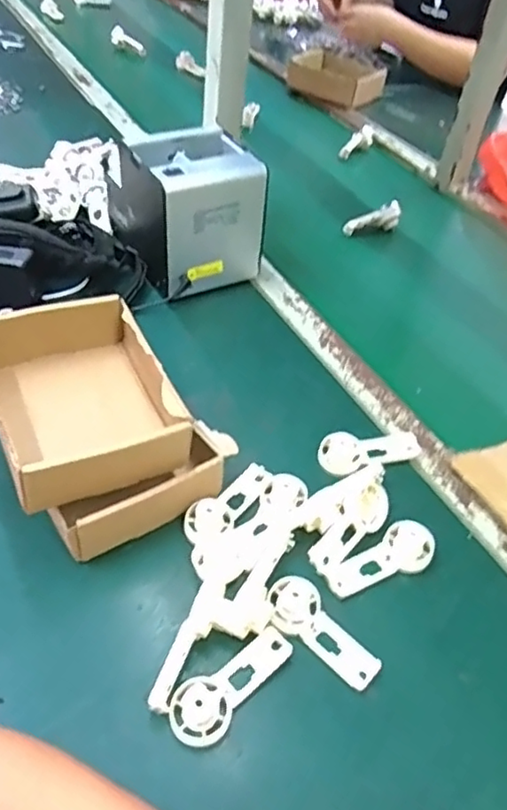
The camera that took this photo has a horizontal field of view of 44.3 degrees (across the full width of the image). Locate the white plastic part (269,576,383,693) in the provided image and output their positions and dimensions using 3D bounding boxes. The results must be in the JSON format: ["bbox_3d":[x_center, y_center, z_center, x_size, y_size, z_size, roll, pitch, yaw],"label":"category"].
[{"bbox_3d":[0.050,0.165,0.454,0.092,0.016,0.035,42,54,15],"label":"white plastic part"}]

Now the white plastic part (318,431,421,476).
[{"bbox_3d":[0.109,0.042,0.586,0.093,0.027,0.038,-12,48,-16],"label":"white plastic part"}]

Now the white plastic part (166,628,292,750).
[{"bbox_3d":[-0.012,0.189,0.421,0.094,0.028,0.037,-26,53,-27],"label":"white plastic part"}]

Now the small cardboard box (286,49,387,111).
[{"bbox_3d":[0.167,-0.683,1.308,0.193,0.048,0.124,29,48,20],"label":"small cardboard box"}]

